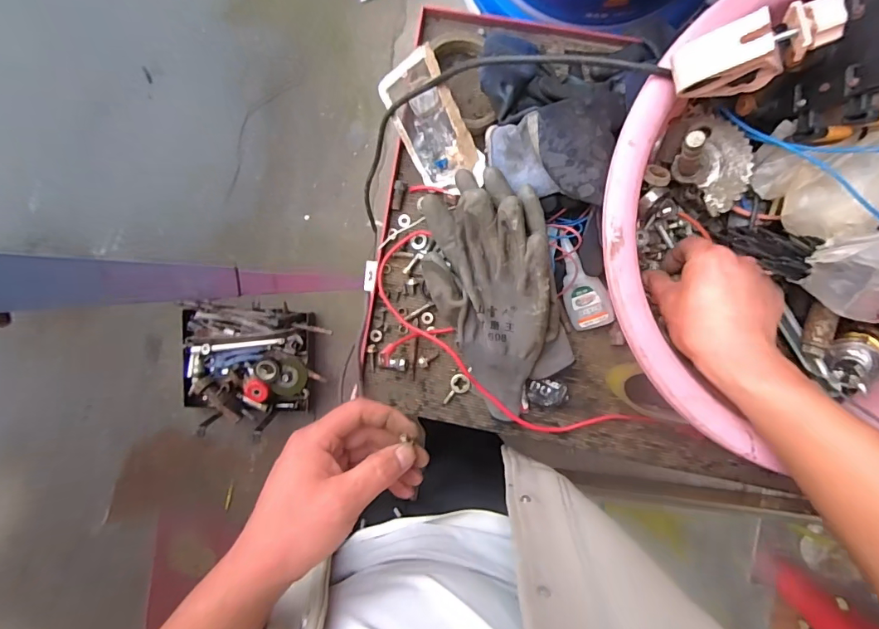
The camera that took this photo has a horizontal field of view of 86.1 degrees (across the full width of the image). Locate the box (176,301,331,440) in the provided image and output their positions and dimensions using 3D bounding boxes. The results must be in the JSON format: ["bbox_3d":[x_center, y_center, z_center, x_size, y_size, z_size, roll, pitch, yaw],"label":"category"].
[{"bbox_3d":[-0.499,0.125,1.227,0.347,0.099,0.354,1,94,-1],"label":"box"}]

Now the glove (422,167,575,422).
[{"bbox_3d":[0.051,-0.018,0.421,0.109,0.066,0.215,-16,94,0],"label":"glove"}]

